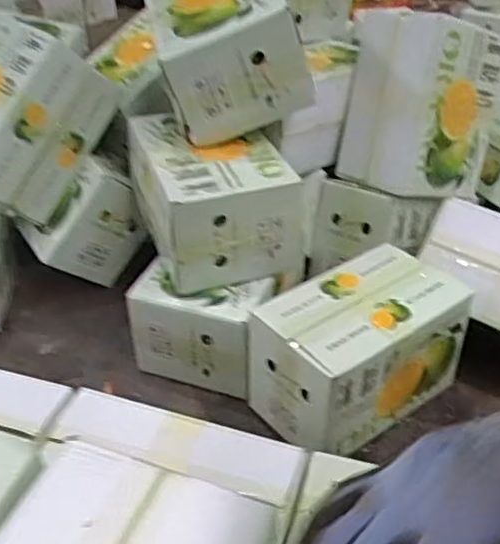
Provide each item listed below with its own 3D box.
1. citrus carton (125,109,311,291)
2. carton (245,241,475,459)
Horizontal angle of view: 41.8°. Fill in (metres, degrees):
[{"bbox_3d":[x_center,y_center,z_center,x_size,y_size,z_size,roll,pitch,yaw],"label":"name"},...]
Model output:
[{"bbox_3d":[-0.057,-0.122,0.984,0.194,0.143,0.268,-12,39,-16],"label":"citrus carton"},{"bbox_3d":[0.149,0.102,0.906,0.262,0.171,0.159,-23,43,-28],"label":"carton"}]

